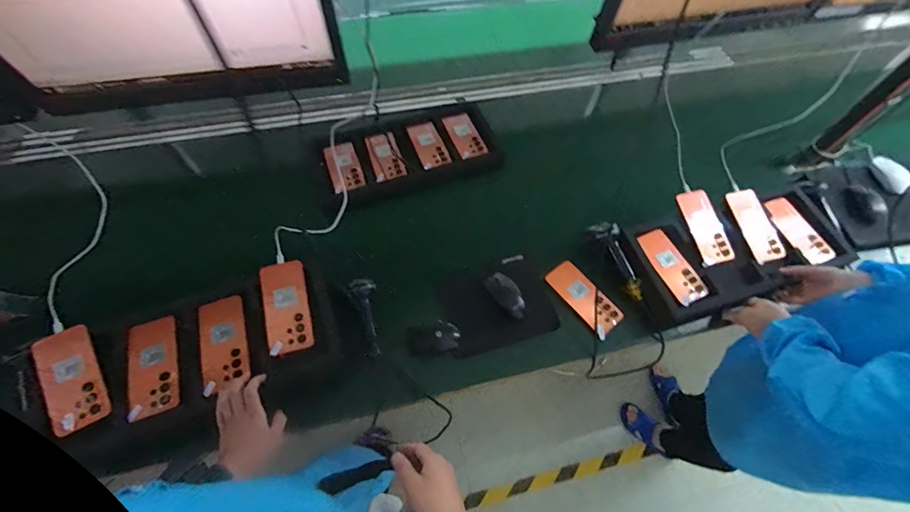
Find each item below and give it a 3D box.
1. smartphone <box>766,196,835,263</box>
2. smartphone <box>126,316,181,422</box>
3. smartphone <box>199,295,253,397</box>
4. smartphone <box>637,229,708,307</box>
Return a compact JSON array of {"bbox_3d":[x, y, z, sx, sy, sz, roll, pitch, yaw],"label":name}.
[{"bbox_3d":[0.801,-0.061,0.913,0.067,0.016,0.173,-18,63,-11],"label":"smartphone"},{"bbox_3d":[-0.527,0.191,0.678,0.078,0.012,0.170,-18,63,-11],"label":"smartphone"},{"bbox_3d":[-0.408,0.151,0.694,0.077,0.014,0.166,-15,65,-10],"label":"smartphone"},{"bbox_3d":[0.472,0.020,0.848,0.082,0.011,0.176,-18,63,-11],"label":"smartphone"}]

